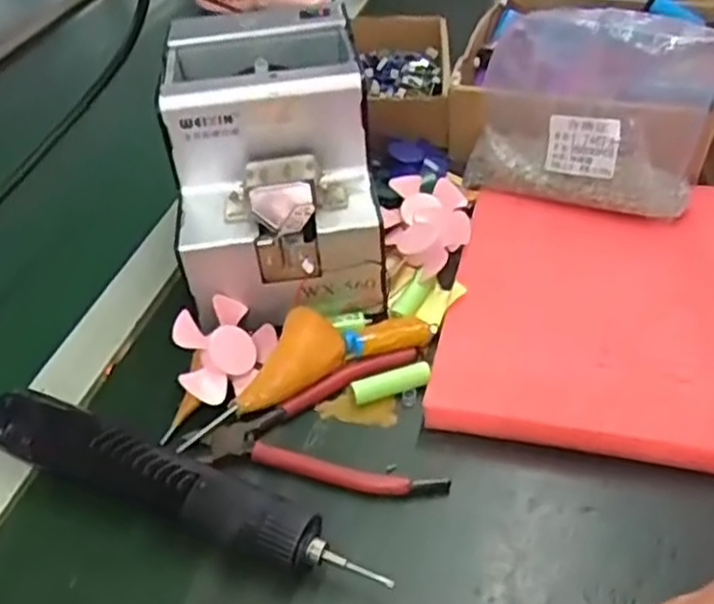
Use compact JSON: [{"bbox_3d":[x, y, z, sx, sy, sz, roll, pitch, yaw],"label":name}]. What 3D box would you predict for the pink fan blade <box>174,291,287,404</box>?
[{"bbox_3d":[-0.082,0.029,0.465,0.064,0.009,0.072,27,52,-21],"label":"pink fan blade"}]

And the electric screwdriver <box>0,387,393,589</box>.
[{"bbox_3d":[-0.099,0.098,0.400,0.230,0.036,0.034,16,46,20],"label":"electric screwdriver"}]

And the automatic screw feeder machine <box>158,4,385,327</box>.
[{"bbox_3d":[-0.059,-0.099,0.512,0.121,0.127,0.168,-9,42,-3],"label":"automatic screw feeder machine"}]

